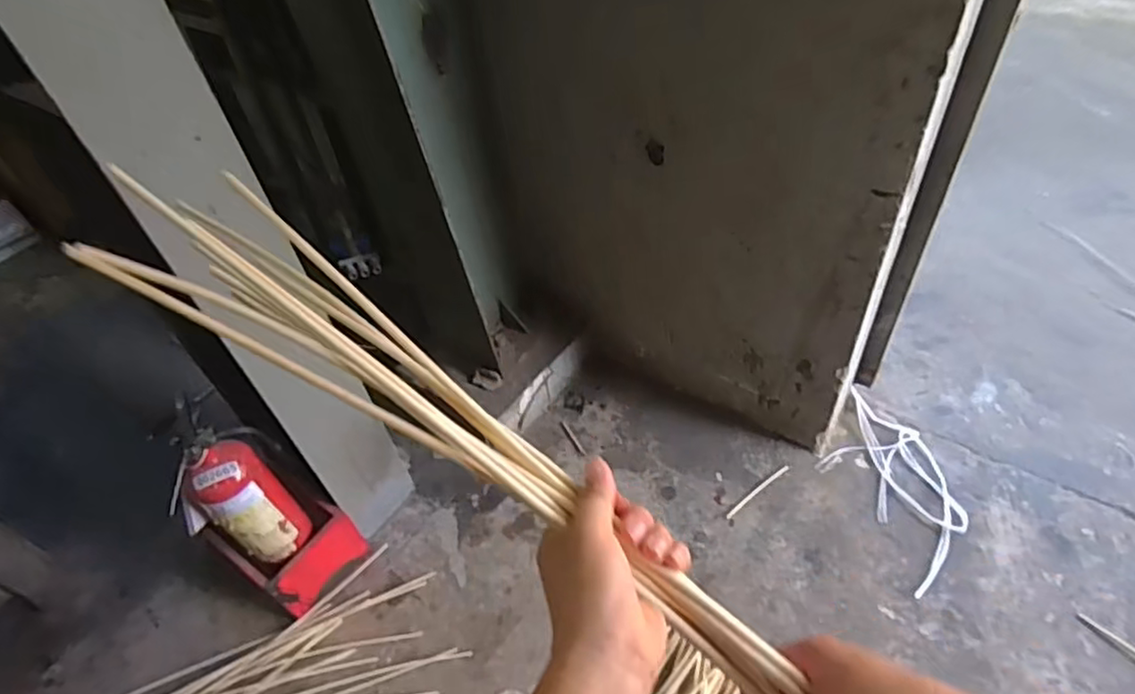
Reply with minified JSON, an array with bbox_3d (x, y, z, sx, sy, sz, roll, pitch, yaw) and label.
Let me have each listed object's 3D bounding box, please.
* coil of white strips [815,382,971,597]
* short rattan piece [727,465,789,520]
[{"bbox_3d":[0.808,0.317,1.597,0.281,0.024,0.493,-19,48,-12],"label":"coil of white strips"},{"bbox_3d":[0.473,0.357,1.617,0.212,0.012,0.020,-31,51,-21],"label":"short rattan piece"}]

